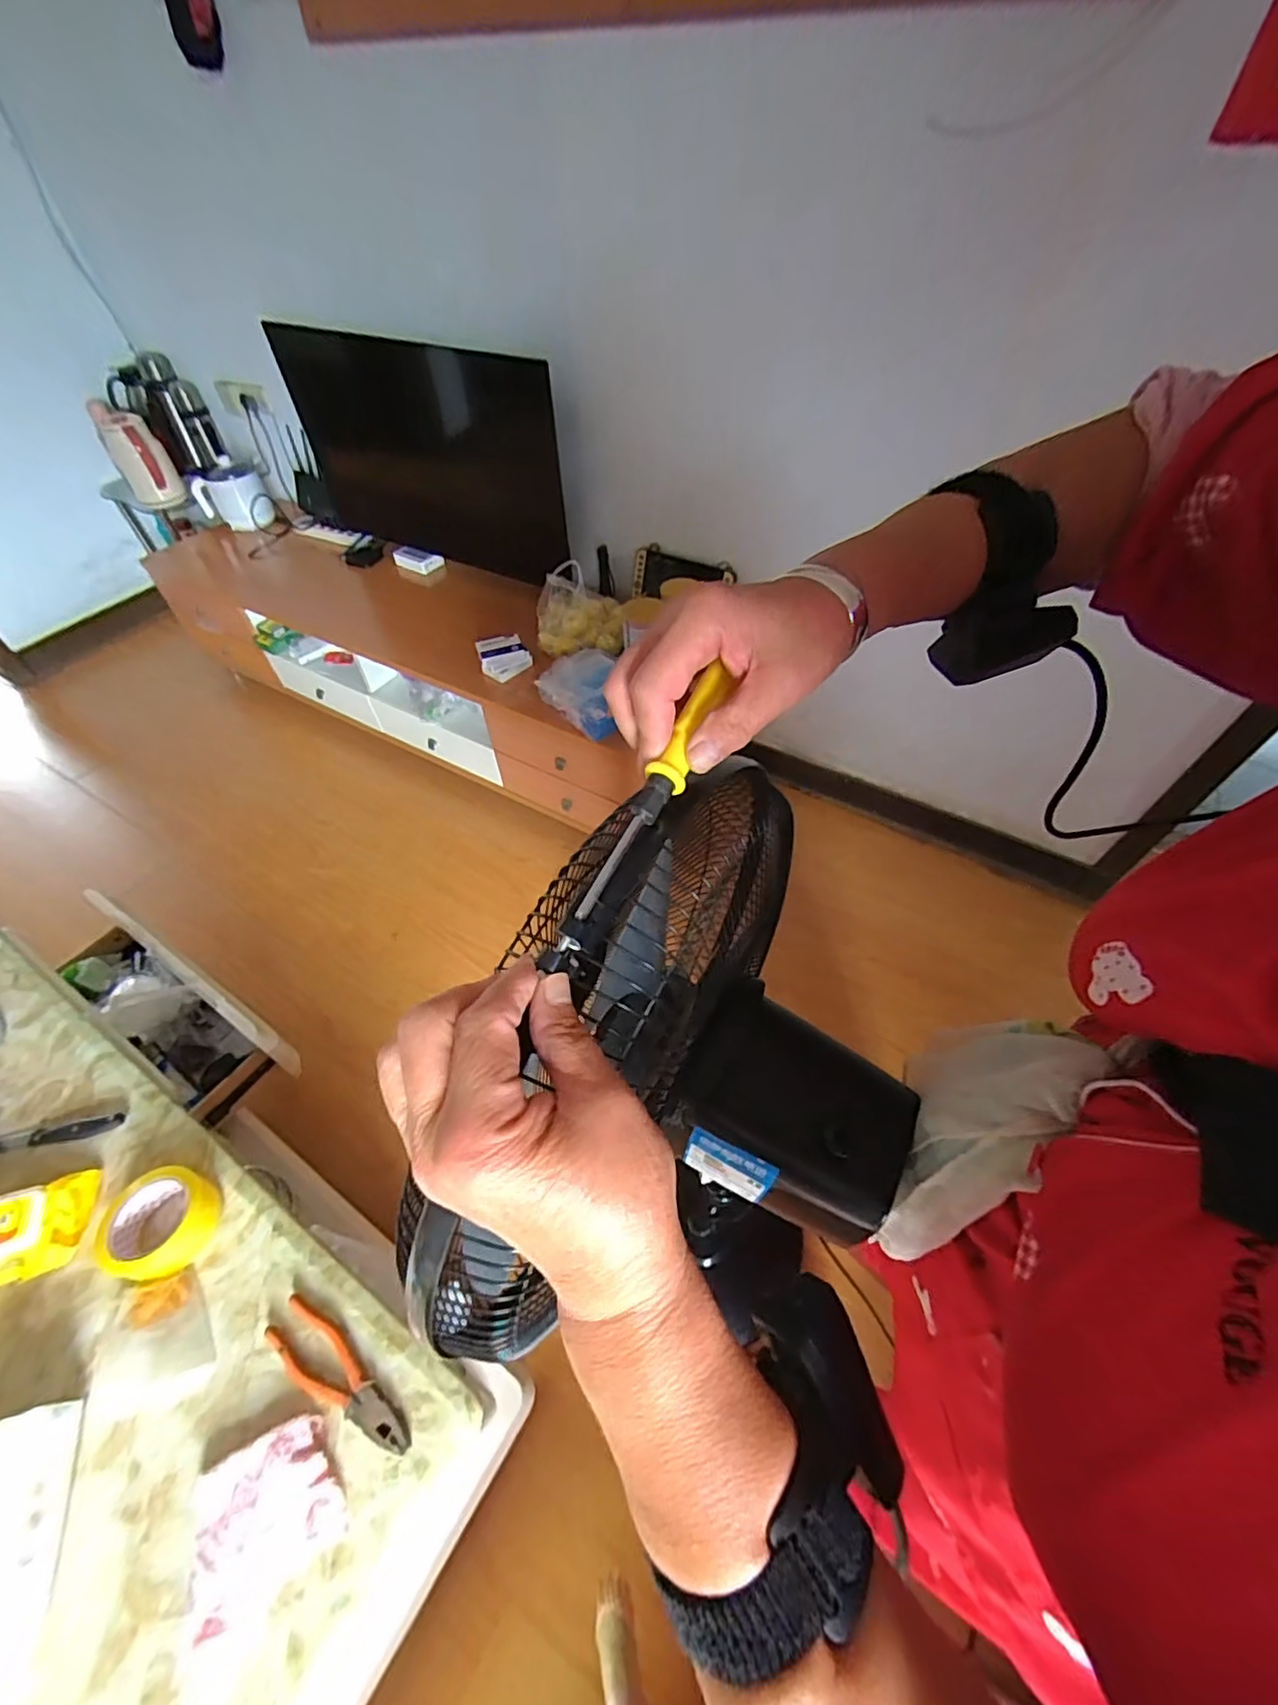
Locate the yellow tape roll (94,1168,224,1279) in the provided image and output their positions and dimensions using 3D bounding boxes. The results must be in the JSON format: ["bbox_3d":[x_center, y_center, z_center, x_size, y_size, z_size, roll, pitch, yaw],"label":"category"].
[{"bbox_3d":[-0.545,0.422,0.680,0.089,0.062,0.103,5,51,5],"label":"yellow tape roll"}]

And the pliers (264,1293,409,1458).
[{"bbox_3d":[-0.312,0.543,0.611,0.190,0.012,0.051,30,58,23],"label":"pliers"}]

